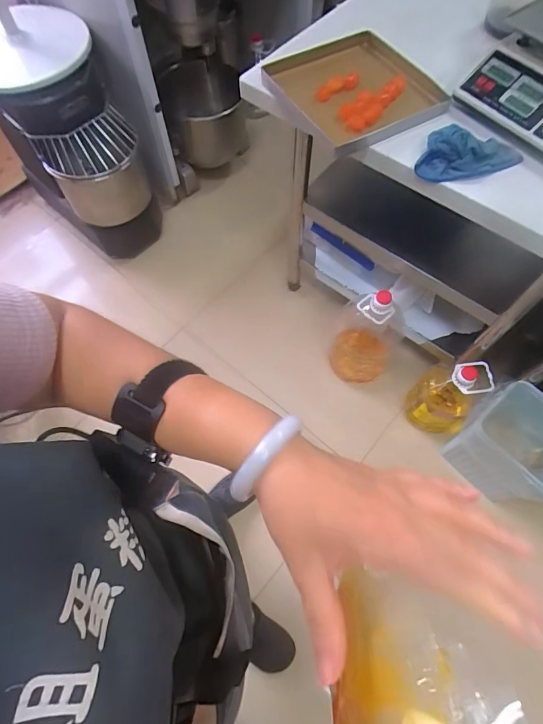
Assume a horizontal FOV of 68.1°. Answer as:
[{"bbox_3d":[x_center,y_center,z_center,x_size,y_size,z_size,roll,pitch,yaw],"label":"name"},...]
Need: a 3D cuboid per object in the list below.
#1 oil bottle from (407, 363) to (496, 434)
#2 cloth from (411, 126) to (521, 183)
[{"bbox_3d":[0.525,0.107,1.224,0.152,0.320,0.143,0,66,0],"label":"oil bottle"},{"bbox_3d":[0.351,-0.365,0.706,0.181,0.057,0.073,1,66,1],"label":"cloth"}]

